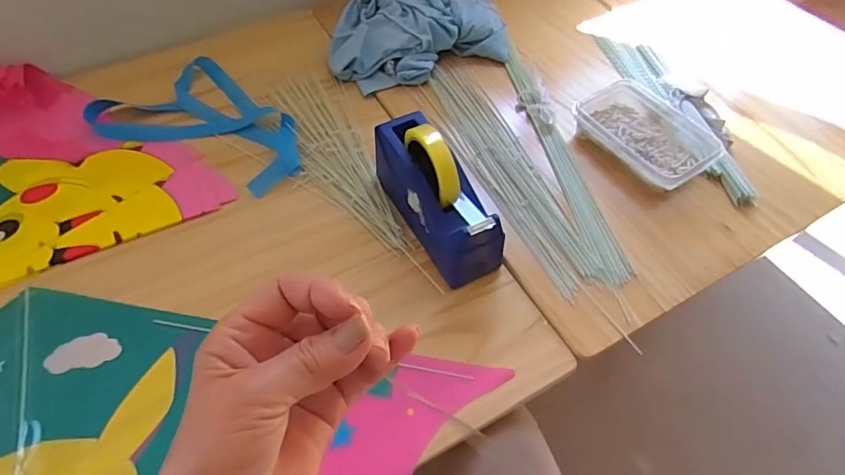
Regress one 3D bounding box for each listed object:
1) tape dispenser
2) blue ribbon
[{"bbox_3d":[0.015,-0.056,0.578,0.072,0.120,0.201,-27,60,-18],"label":"tape dispenser"},{"bbox_3d":[-0.305,-0.177,0.724,0.328,0.022,0.182,23,59,15],"label":"blue ribbon"}]

